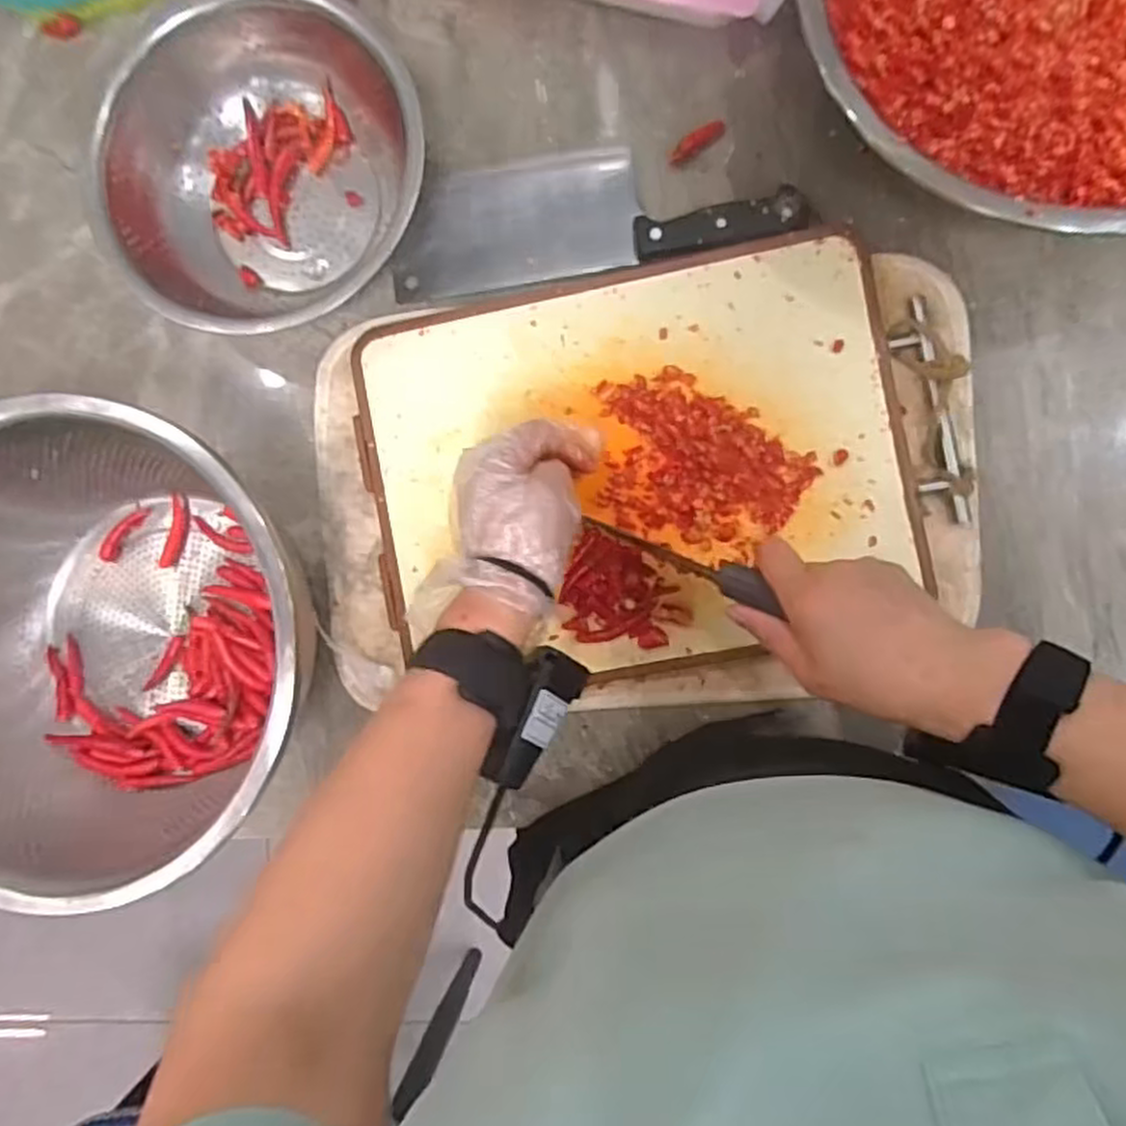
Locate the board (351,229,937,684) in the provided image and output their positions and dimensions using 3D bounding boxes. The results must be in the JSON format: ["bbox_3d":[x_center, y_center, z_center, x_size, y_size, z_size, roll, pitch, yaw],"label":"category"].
[{"bbox_3d":[0.043,-0.061,0.502,0.347,0.024,0.259,-10,89,6],"label":"board"}]

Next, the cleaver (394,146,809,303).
[{"bbox_3d":[0.018,-0.236,0.514,0.267,0.019,0.088,-3,90,6],"label":"cleaver"}]

